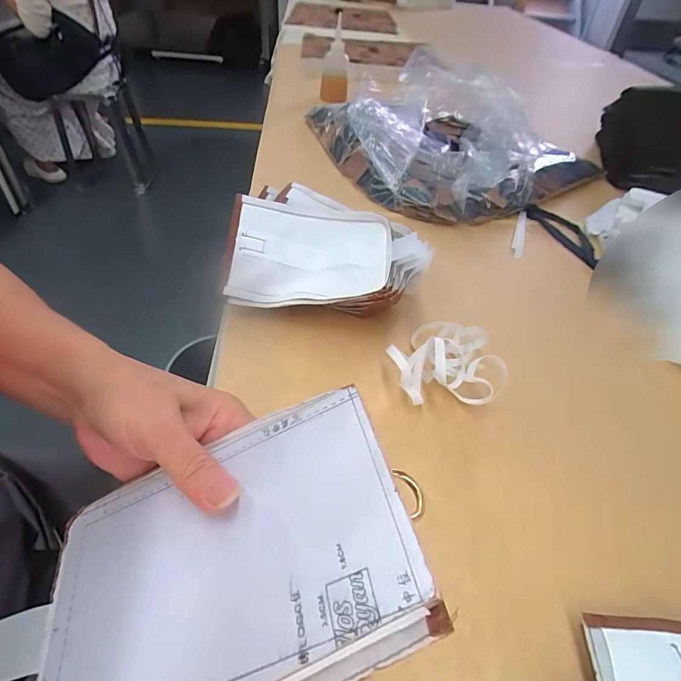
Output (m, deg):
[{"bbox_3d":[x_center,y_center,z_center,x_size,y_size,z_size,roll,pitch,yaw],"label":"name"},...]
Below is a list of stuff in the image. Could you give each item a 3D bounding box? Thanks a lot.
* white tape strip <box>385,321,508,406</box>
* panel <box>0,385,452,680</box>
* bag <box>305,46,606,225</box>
[{"bbox_3d":[0.104,0.014,0.416,0.116,0.039,0.098,-1,46,-3],"label":"white tape strip"},{"bbox_3d":[-0.065,0.109,0.192,0.202,0.012,0.119,-29,45,3],"label":"panel"},{"bbox_3d":[0.195,-0.380,0.754,0.406,0.130,0.417,-16,48,-16],"label":"bag"}]

